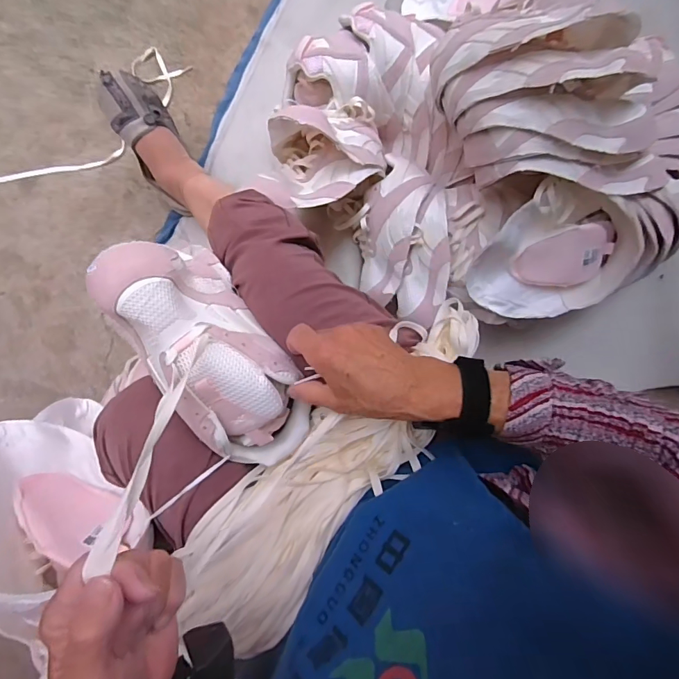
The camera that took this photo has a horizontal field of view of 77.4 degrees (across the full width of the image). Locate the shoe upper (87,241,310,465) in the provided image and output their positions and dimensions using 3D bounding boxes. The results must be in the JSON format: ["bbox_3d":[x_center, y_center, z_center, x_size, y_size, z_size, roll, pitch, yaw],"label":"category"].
[{"bbox_3d":[-0.124,0.015,0.416,0.110,0.109,0.235,-35,101,0],"label":"shoe upper"}]

